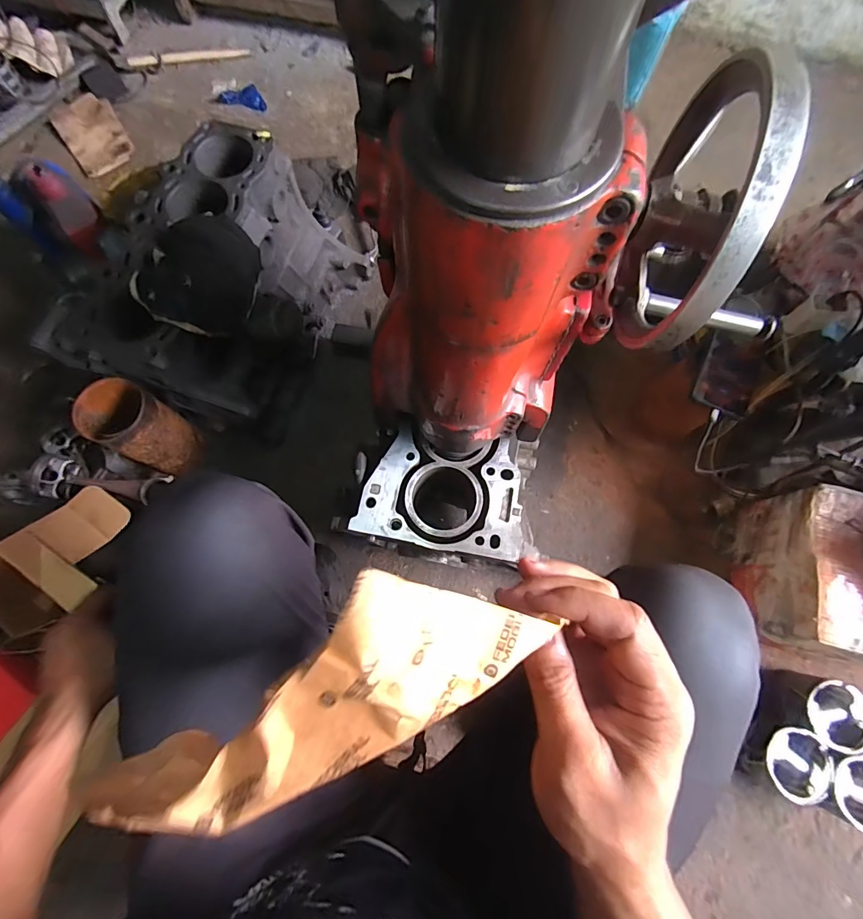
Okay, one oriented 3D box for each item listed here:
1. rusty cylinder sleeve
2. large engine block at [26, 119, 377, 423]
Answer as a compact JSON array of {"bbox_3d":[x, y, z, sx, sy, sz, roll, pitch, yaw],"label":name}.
[{"bbox_3d":[-0.458,-0.048,0.690,0.098,0.163,0.096,27,75,7],"label":"rusty cylinder sleeve"},{"bbox_3d":[-0.322,-0.256,0.723,0.237,0.294,0.417,21,75,5],"label":"large engine block"}]

